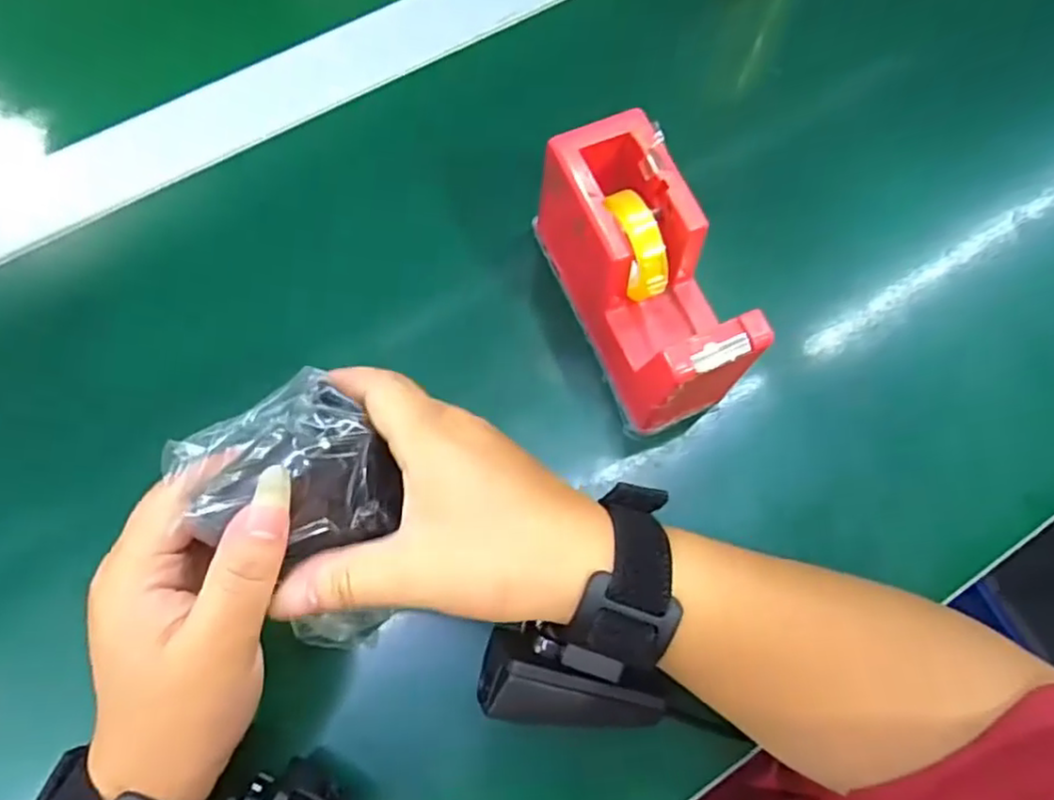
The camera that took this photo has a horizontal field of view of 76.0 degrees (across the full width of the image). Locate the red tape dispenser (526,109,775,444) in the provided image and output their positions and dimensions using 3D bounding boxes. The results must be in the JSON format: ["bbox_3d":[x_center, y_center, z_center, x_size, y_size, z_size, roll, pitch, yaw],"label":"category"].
[{"bbox_3d":[0.053,-0.058,0.316,0.050,0.077,0.130,-24,71,-9],"label":"red tape dispenser"}]

